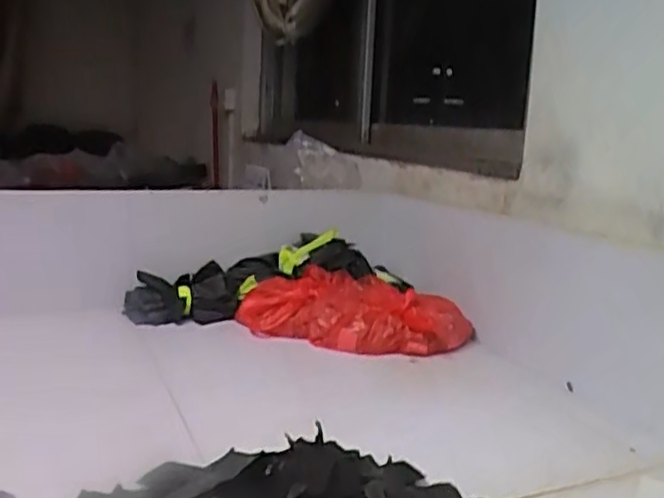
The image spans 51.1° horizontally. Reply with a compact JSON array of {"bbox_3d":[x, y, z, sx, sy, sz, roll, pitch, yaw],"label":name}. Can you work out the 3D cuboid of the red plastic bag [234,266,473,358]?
[{"bbox_3d":[0.031,0.110,1.290,0.430,0.107,0.184,6,11,25],"label":"red plastic bag"}]

